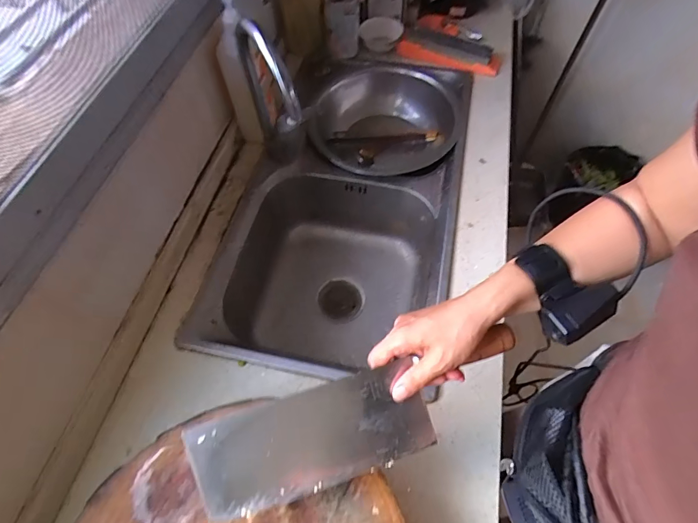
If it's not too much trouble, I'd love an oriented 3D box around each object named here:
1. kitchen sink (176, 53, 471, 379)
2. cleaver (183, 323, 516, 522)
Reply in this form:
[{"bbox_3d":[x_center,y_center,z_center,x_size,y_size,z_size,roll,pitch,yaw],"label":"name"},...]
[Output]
[{"bbox_3d":[-0.003,-0.108,0.847,0.407,0.278,0.749,12,61,8],"label":"kitchen sink"},{"bbox_3d":[0.014,0.155,0.395,0.328,0.028,0.097,-18,91,-6],"label":"cleaver"}]

